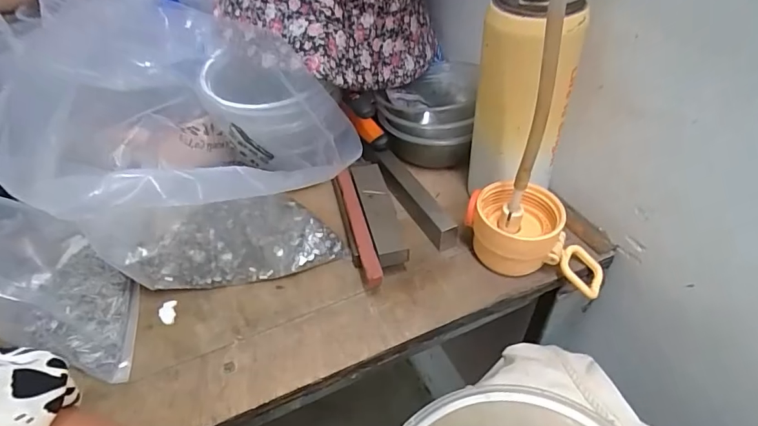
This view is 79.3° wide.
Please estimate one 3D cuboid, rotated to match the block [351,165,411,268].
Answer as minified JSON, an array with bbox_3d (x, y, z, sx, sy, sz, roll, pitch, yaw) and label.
[{"bbox_3d":[-0.001,0.000,0.385,0.027,0.033,0.111,-11,48,-9],"label":"block"}]

